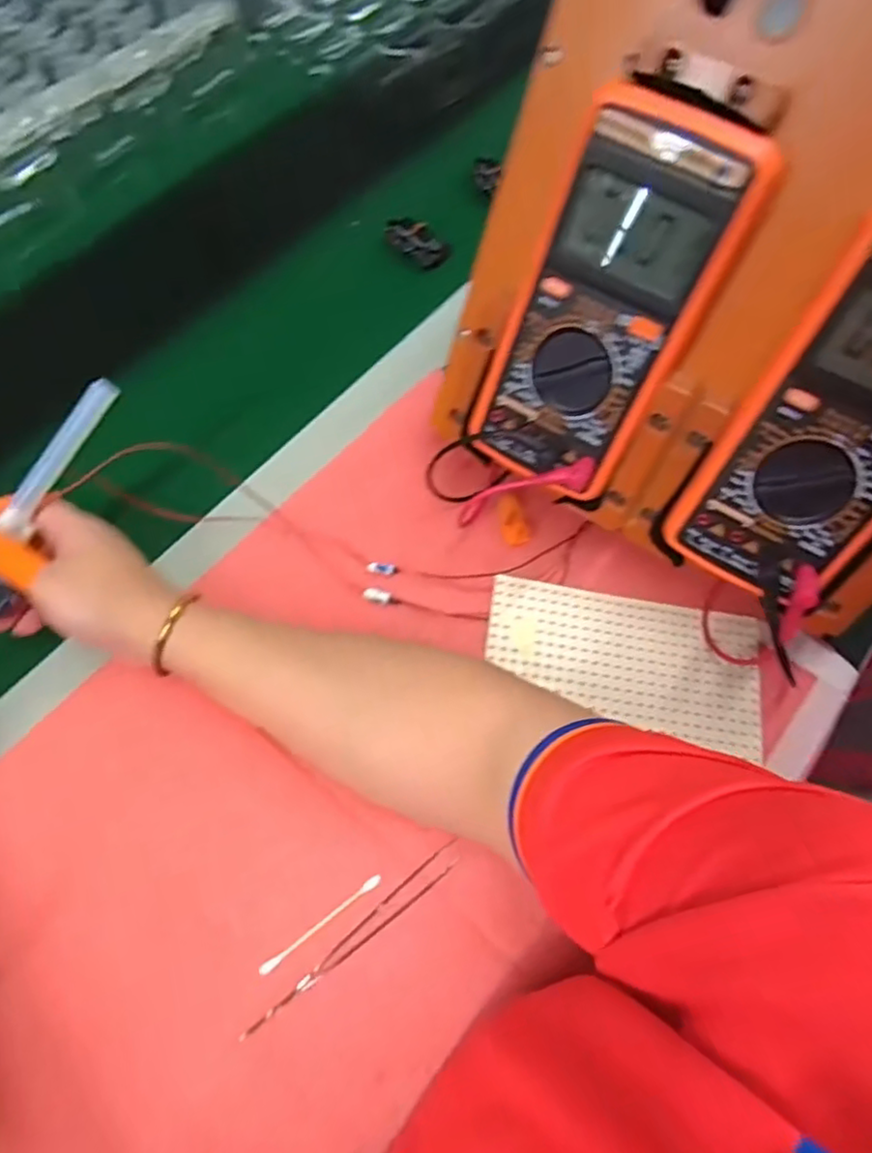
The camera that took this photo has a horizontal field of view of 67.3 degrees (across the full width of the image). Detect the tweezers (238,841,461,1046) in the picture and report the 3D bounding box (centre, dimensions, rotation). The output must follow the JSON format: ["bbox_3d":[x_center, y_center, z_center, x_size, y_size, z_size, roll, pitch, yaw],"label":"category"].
[{"bbox_3d":[-0.040,0.185,0.335,0.132,0.005,0.013,-36,73,-16],"label":"tweezers"}]

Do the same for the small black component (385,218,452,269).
[{"bbox_3d":[-0.017,-0.276,0.539,0.061,0.018,0.023,40,71,13],"label":"small black component"}]

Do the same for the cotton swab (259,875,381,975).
[{"bbox_3d":[-0.059,0.179,0.337,0.071,0.004,0.005,-34,72,-16],"label":"cotton swab"}]

